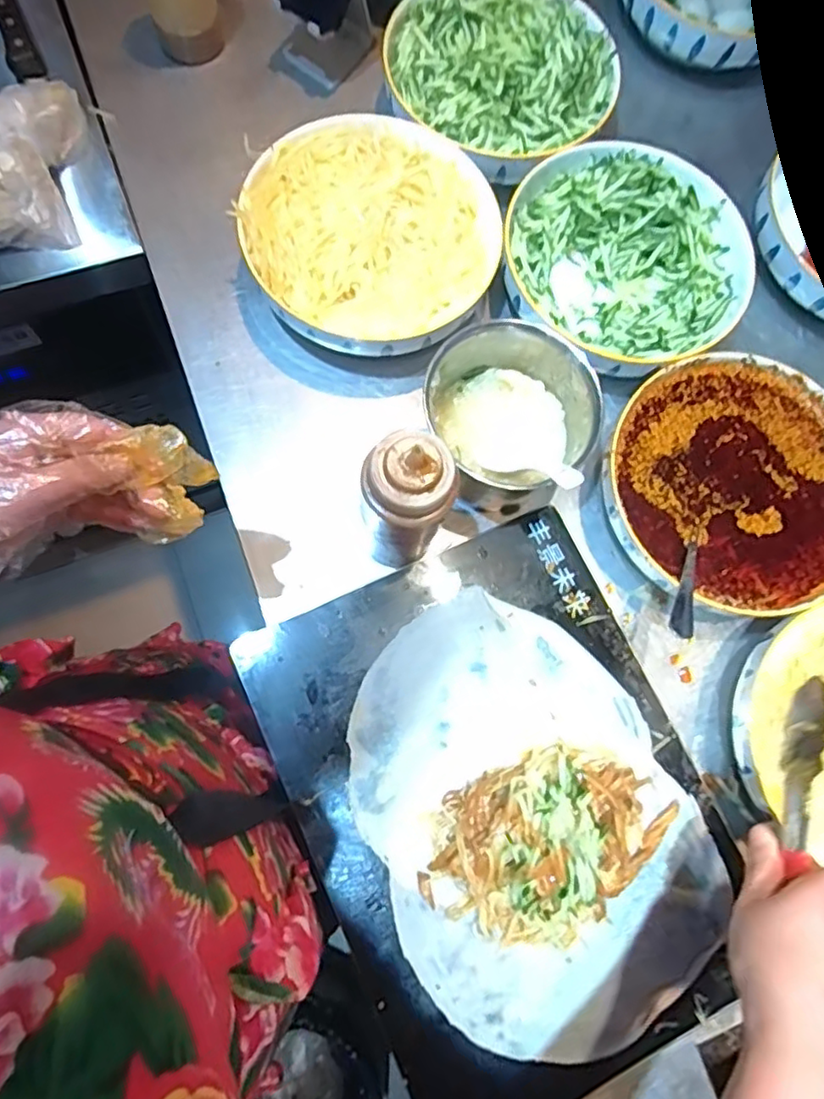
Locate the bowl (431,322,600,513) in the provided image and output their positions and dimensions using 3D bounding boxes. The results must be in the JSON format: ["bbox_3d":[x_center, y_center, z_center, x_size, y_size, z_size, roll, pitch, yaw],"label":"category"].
[{"bbox_3d":[0.092,-0.119,0.533,0.138,0.073,0.134,-34,79,-9],"label":"bowl"}]

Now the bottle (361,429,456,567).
[{"bbox_3d":[-0.004,-0.033,0.461,0.058,0.160,0.053,0,76,-1],"label":"bottle"}]

